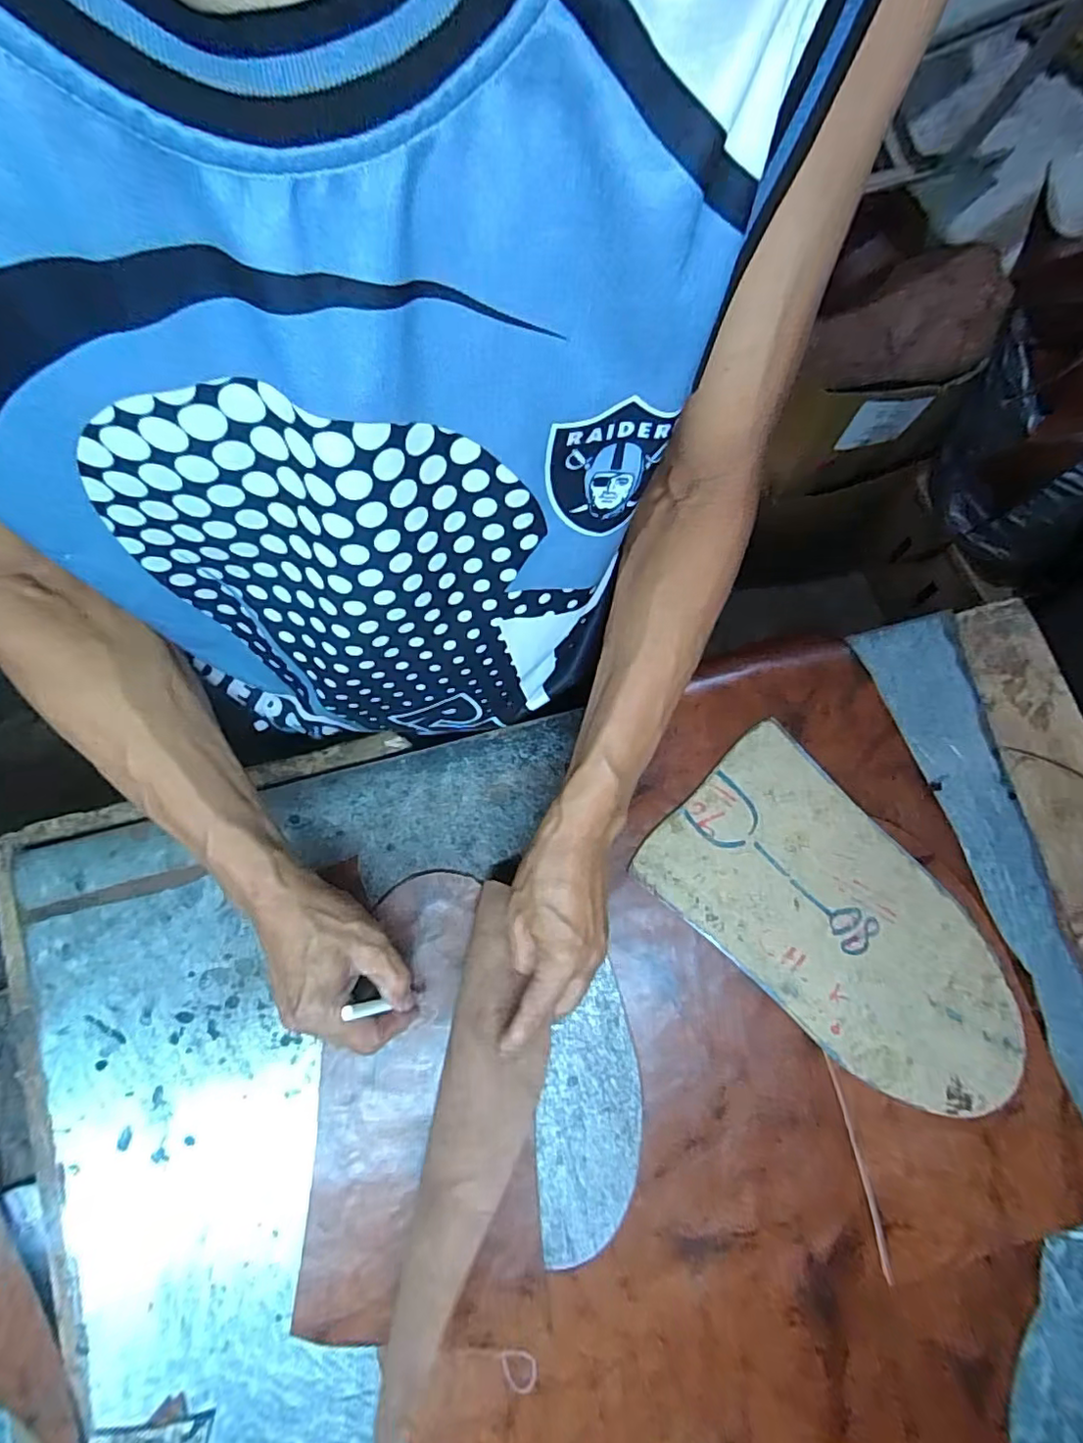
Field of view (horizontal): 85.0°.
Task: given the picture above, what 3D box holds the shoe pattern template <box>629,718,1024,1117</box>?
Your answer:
[{"bbox_3d":[0.227,0.152,0.448,0.290,0.006,0.157,44,83,9],"label":"shoe pattern template"}]

